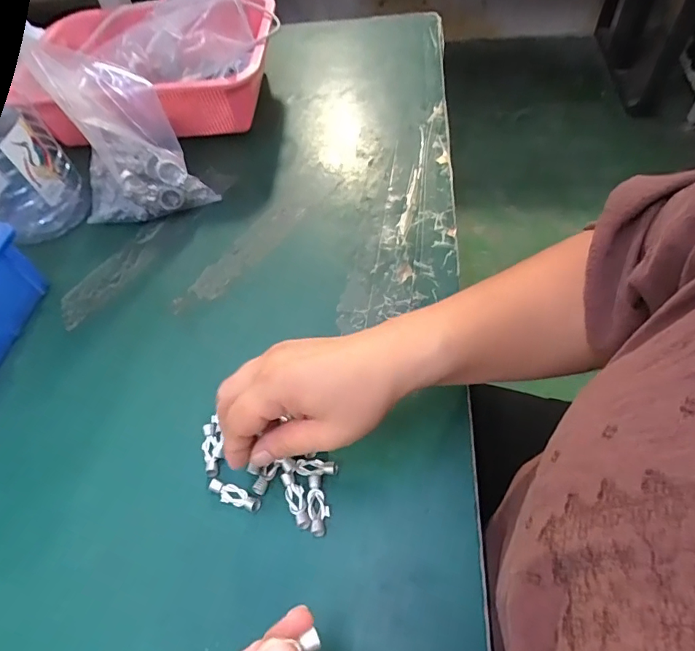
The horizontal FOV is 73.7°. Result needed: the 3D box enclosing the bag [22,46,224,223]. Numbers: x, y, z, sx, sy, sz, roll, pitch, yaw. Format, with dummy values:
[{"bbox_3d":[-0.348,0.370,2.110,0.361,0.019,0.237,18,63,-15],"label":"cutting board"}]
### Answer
[{"bbox_3d":[-0.233,-0.189,0.462,0.115,0.135,0.147,-33,57,-16],"label":"bag"}]

